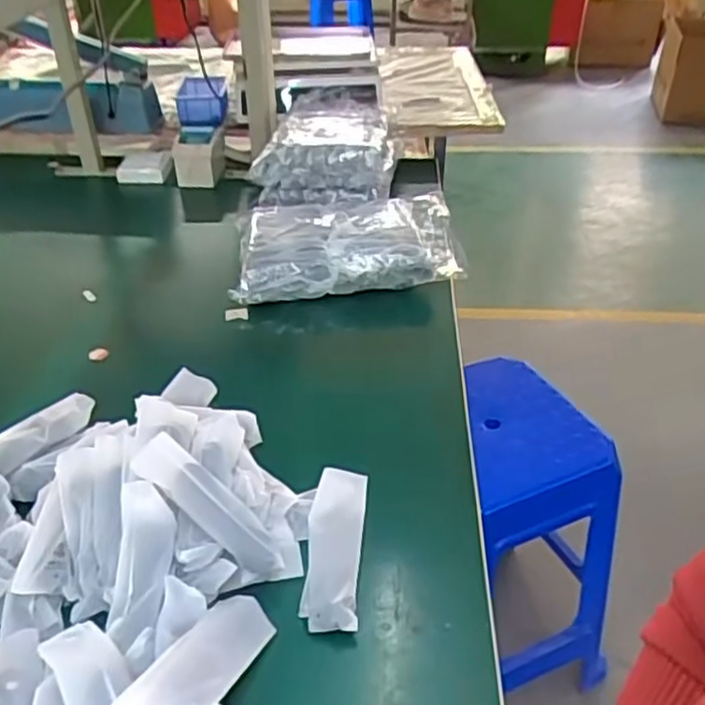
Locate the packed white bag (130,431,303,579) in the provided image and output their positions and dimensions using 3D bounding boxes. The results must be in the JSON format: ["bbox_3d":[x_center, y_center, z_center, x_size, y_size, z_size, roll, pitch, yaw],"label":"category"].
[{"bbox_3d":[-0.115,0.138,0.627,0.168,0.024,0.043,41,42,-3],"label":"packed white bag"}]

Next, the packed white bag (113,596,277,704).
[{"bbox_3d":[-0.115,0.234,0.530,0.055,0.022,0.153,13,22,23],"label":"packed white bag"}]

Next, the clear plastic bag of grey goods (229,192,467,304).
[{"bbox_3d":[-0.008,-0.154,1.075,0.333,0.076,0.204,-6,37,-8],"label":"clear plastic bag of grey goods"}]

